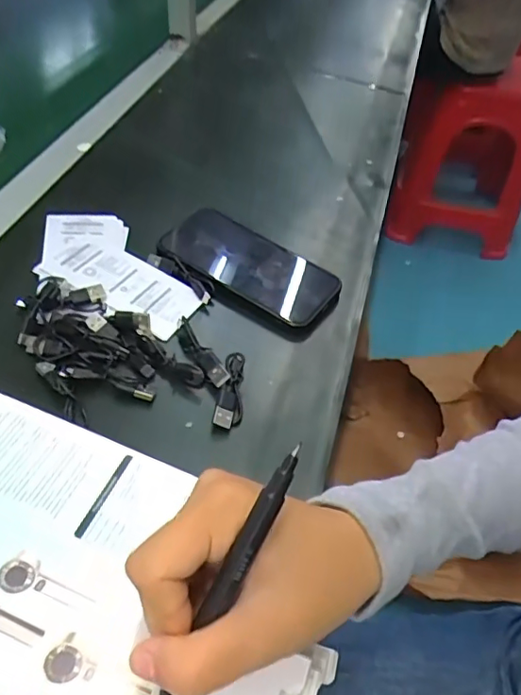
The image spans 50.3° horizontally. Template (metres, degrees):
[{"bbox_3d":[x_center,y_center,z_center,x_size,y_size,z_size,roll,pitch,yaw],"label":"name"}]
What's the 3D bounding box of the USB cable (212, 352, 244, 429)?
[{"bbox_3d":[-0.019,0.027,0.382,0.017,0.010,0.063,7,47,1],"label":"USB cable"}]

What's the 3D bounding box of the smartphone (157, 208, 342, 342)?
[{"bbox_3d":[-0.010,-0.066,0.465,0.152,0.019,0.078,31,52,15],"label":"smartphone"}]

